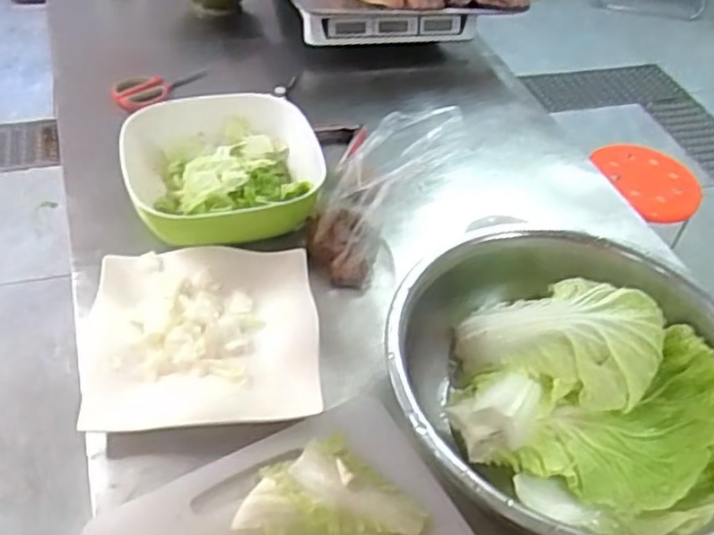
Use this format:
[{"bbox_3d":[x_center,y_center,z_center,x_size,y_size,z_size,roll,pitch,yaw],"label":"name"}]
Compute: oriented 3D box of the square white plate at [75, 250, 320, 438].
[{"bbox_3d":[-0.171,0.073,0.804,0.247,0.023,0.243,-1,46,-8],"label":"square white plate"}]

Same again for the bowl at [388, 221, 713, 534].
[{"bbox_3d":[0.218,0.128,0.741,0.364,0.111,0.372,4,46,-4],"label":"bowl"}]

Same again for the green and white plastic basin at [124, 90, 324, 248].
[{"bbox_3d":[-0.176,-0.118,0.970,0.259,0.103,0.243,4,46,-4],"label":"green and white plastic basin"}]

